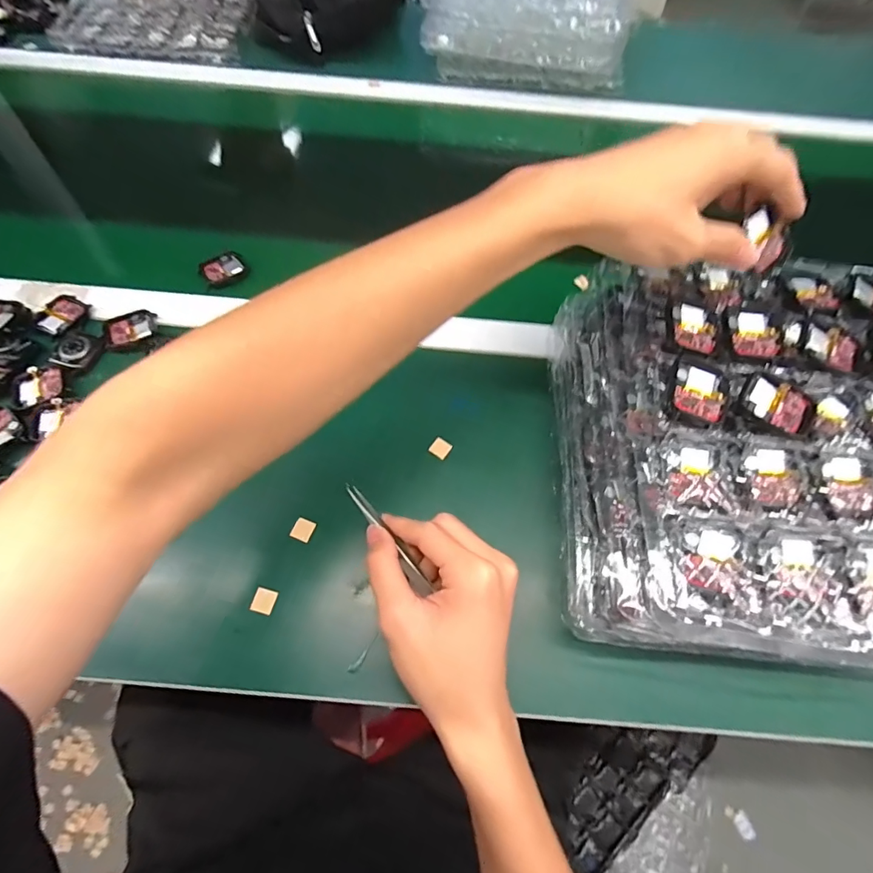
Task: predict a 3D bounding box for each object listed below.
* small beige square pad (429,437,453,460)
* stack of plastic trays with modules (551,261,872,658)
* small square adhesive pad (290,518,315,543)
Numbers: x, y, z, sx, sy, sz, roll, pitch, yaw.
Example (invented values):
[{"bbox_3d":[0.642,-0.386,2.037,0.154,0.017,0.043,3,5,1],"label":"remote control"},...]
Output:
[{"bbox_3d":[0.004,0.010,0.392,0.016,0.004,0.017,31,65,14],"label":"small beige square pad"},{"bbox_3d":[0.247,0.002,0.325,0.298,0.084,0.289,5,62,0],"label":"stack of plastic trays with modules"},{"bbox_3d":[-0.104,0.073,0.354,0.015,0.004,0.016,21,63,9],"label":"small square adhesive pad"}]

